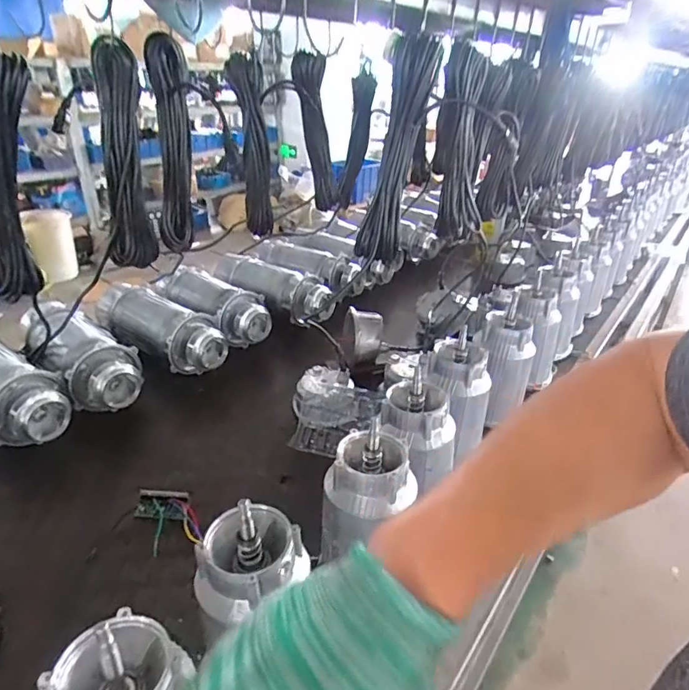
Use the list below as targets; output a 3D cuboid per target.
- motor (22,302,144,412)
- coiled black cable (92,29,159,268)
[{"bbox_3d":[-0.574,0.014,1.074,0.372,0.124,0.143,25,36,35],"label":"motor"},{"bbox_3d":[-0.384,-0.316,0.859,0.081,0.351,0.057,-12,32,-24],"label":"coiled black cable"}]

